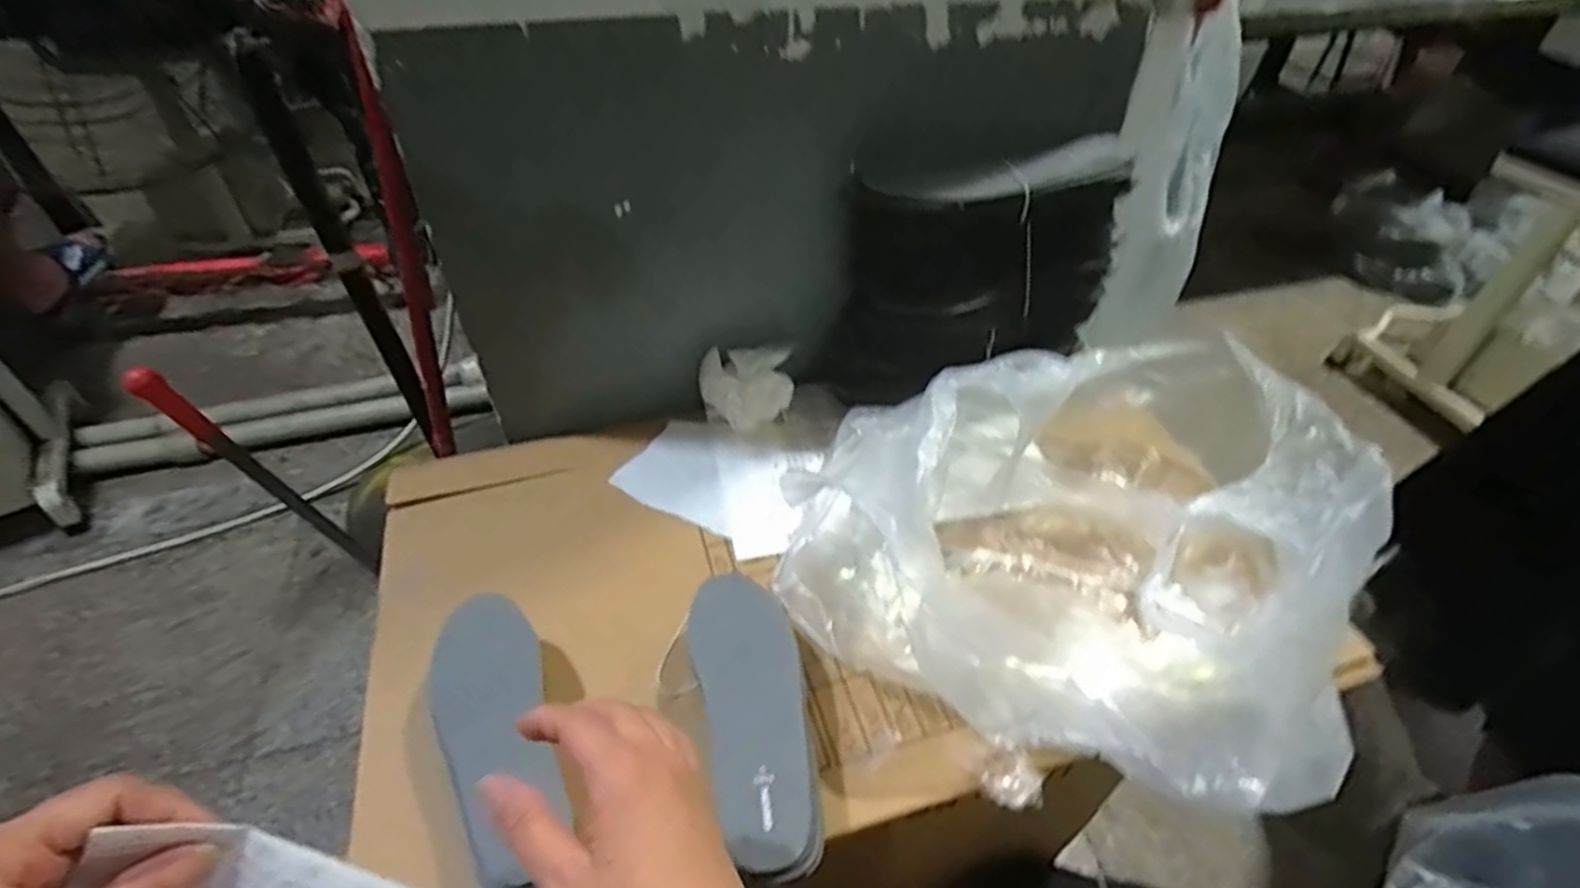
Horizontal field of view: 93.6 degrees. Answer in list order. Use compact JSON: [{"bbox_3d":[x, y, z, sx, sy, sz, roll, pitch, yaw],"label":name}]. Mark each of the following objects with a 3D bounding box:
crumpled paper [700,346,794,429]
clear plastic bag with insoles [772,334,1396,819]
[{"bbox_3d":[-0.043,-0.050,0.737,0.093,0.063,0.075,2,45,1],"label":"crumpled paper"},{"bbox_3d":[0.217,0.035,0.580,0.359,0.182,0.404,25,50,22],"label":"clear plastic bag with insoles"}]

